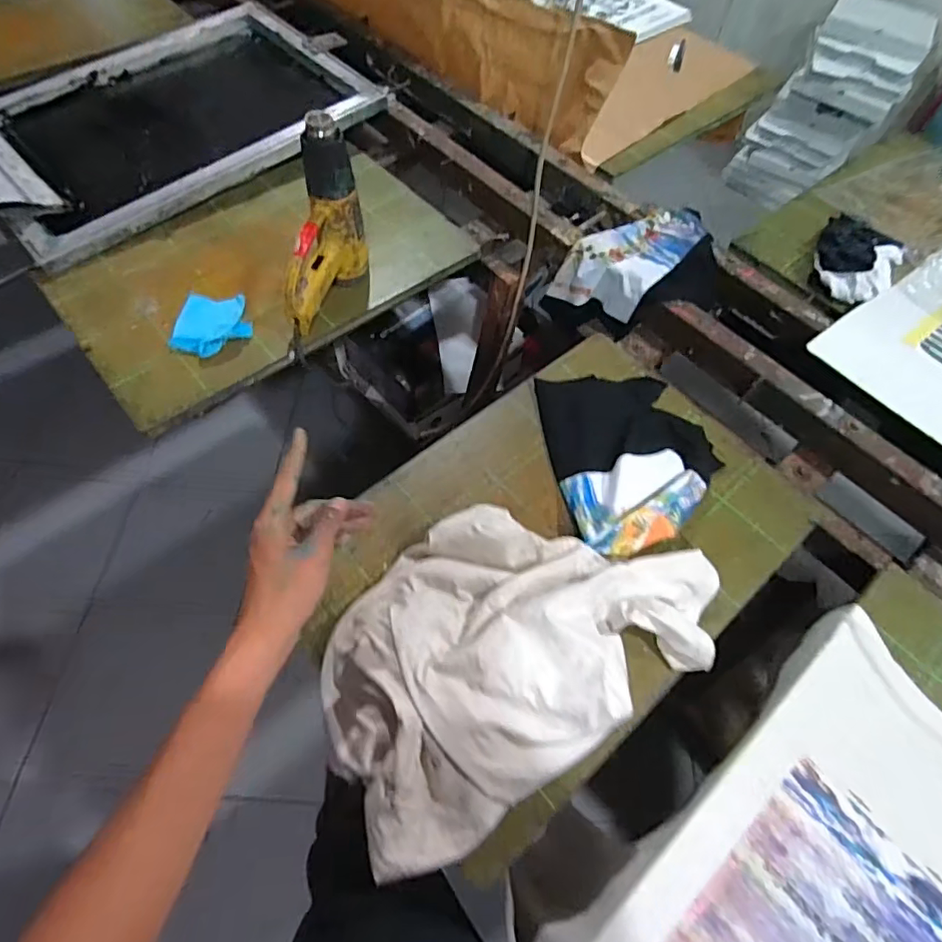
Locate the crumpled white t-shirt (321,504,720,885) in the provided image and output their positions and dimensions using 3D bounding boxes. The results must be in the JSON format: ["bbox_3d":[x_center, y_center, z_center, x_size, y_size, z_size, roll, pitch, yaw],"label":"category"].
[{"bbox_3d":[0.046,0.158,0.584,0.429,0.087,0.272,-28,65,-19],"label":"crumpled white t-shirt"}]

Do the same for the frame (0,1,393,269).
[{"bbox_3d":[-0.555,-0.648,1.022,0.655,0.067,0.463,-38,68,-23],"label":"frame"}]

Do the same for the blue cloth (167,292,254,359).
[{"bbox_3d":[-0.375,-0.216,0.811,0.106,0.032,0.121,2,59,-2],"label":"blue cloth"}]

